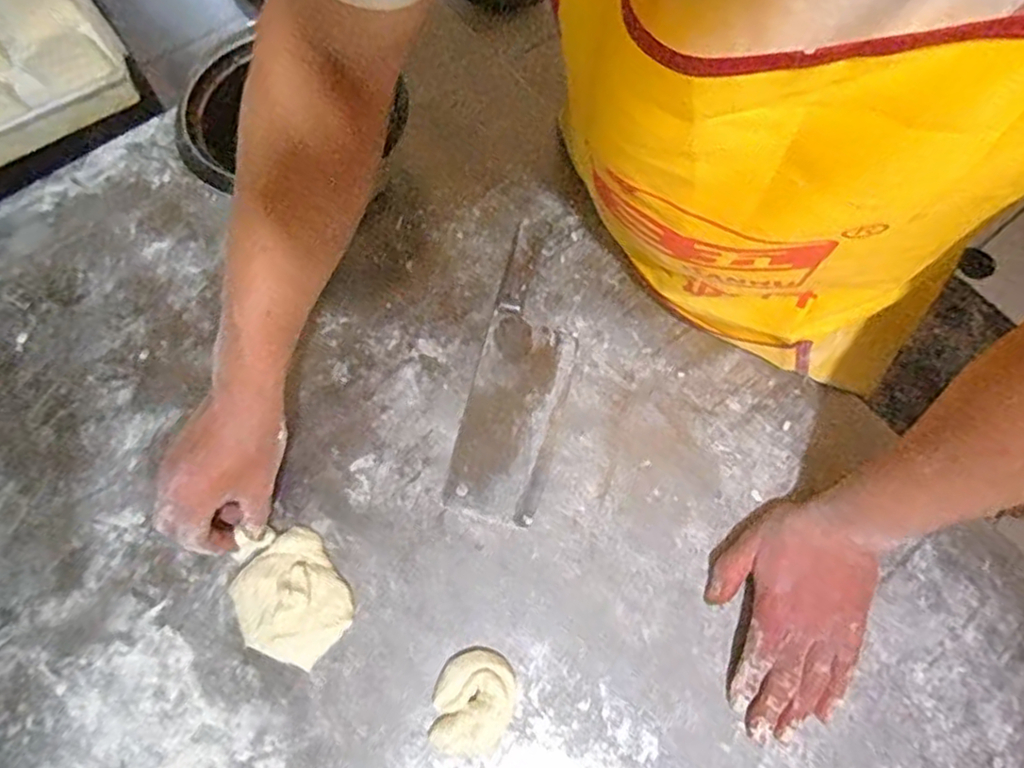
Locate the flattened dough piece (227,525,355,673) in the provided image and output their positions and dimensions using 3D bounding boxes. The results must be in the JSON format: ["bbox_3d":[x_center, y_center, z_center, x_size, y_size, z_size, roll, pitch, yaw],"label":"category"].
[{"bbox_3d":[-0.168,0.154,0.463,0.073,0.018,0.104,-33,72,-13],"label":"flattened dough piece"}]

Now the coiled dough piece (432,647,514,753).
[{"bbox_3d":[-0.028,0.226,0.447,0.056,0.017,0.066,2,68,0],"label":"coiled dough piece"}]

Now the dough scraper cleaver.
[{"bbox_3d":[0.008,-0.013,0.533,0.077,0.022,0.251,14,69,5],"label":"dough scraper cleaver"}]

